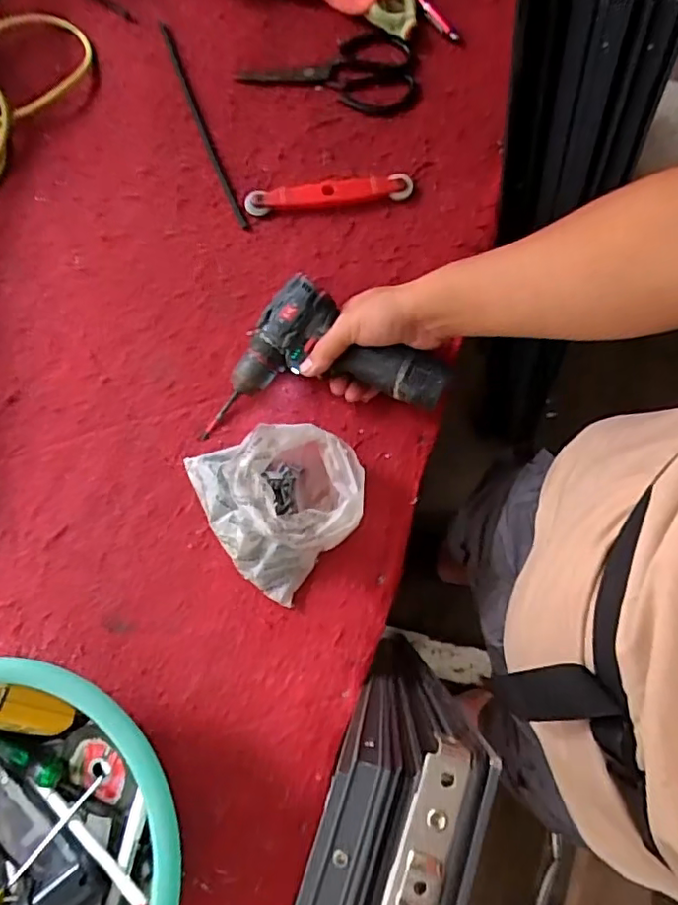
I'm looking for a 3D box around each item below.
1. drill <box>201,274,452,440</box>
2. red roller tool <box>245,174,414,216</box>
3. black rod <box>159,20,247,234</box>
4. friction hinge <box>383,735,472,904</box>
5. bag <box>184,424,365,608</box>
[{"bbox_3d":[-0.012,-0.092,0.600,0.240,0.059,0.156,8,77,11],"label":"drill"},{"bbox_3d":[-0.013,-0.310,0.689,0.196,0.012,0.035,-7,77,-1],"label":"red roller tool"},{"bbox_3d":[-0.174,-0.416,0.714,0.013,0.007,0.328,-21,78,-4],"label":"black rod"},{"bbox_3d":[0.025,0.191,0.230,0.018,0.009,0.147,18,78,4],"label":"friction hinge"},{"bbox_3d":[-0.065,0.038,0.580,0.169,0.083,0.160,42,81,9],"label":"bag"}]

